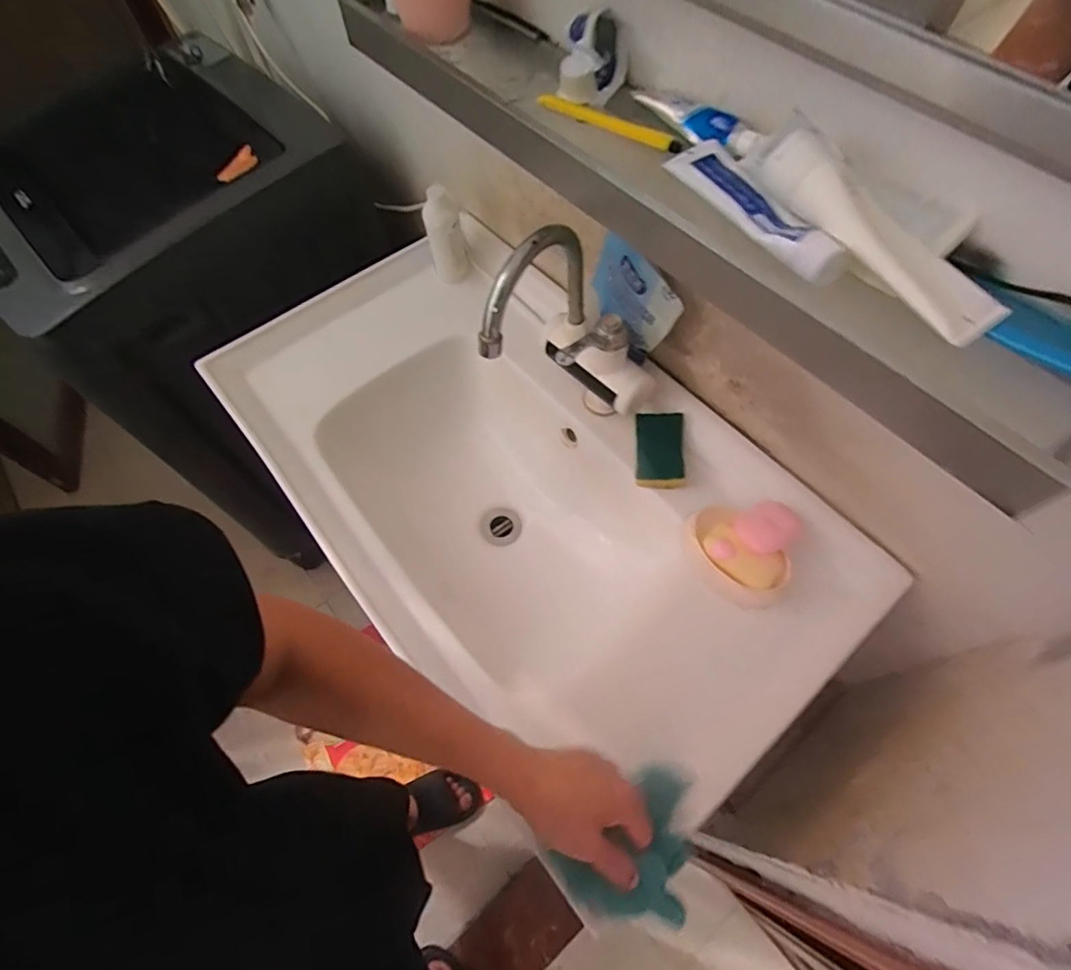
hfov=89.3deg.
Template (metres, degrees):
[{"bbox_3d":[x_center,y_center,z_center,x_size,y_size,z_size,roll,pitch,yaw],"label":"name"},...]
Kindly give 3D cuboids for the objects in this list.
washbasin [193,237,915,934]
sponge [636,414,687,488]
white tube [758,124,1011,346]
[{"bbox_3d":[-0.030,0.007,0.740,0.462,0.205,0.807,-37,67,-17],"label":"washbasin"},{"bbox_3d":[0.154,-0.043,0.669,0.056,0.018,0.098,2,62,3],"label":"sponge"},{"bbox_3d":[0.221,-0.162,0.349,0.059,0.027,0.176,-39,80,-17],"label":"white tube"}]

